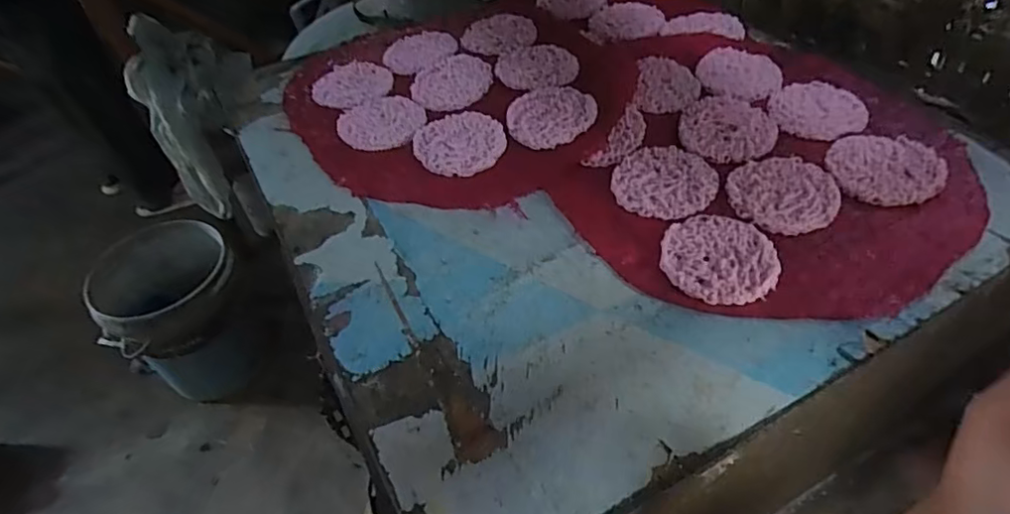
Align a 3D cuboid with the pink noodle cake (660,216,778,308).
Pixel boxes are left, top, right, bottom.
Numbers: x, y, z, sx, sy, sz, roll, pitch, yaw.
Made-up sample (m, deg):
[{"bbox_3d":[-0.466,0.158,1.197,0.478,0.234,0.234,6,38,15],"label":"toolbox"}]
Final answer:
[{"bbox_3d":[0.148,0.001,0.421,0.075,0.008,0.077,-3,49,3],"label":"pink noodle cake"}]

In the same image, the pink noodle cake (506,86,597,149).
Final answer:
[{"bbox_3d":[0.042,-0.127,0.542,0.077,0.013,0.077,1,49,7],"label":"pink noodle cake"}]

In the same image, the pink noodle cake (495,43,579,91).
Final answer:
[{"bbox_3d":[0.032,-0.189,0.600,0.077,0.008,0.085,0,49,6],"label":"pink noodle cake"}]

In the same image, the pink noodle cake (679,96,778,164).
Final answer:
[{"bbox_3d":[0.189,-0.110,0.516,0.076,0.005,0.081,-3,49,3],"label":"pink noodle cake"}]

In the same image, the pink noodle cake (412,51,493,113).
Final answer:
[{"bbox_3d":[-0.054,-0.174,0.597,0.079,0.007,0.079,-3,49,3],"label":"pink noodle cake"}]

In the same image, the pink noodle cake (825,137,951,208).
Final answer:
[{"bbox_3d":[0.292,-0.069,0.466,0.078,0.007,0.077,-3,49,3],"label":"pink noodle cake"}]

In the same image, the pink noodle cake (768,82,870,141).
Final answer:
[{"bbox_3d":[0.270,-0.127,0.524,0.075,0.004,0.077,11,51,15],"label":"pink noodle cake"}]

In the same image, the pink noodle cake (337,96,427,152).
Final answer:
[{"bbox_3d":[-0.114,-0.126,0.565,0.078,0.004,0.078,-3,49,3],"label":"pink noodle cake"}]

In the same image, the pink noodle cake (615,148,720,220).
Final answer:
[{"bbox_3d":[0.127,-0.061,0.480,0.077,0.008,0.081,-3,49,3],"label":"pink noodle cake"}]

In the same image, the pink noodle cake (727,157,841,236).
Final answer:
[{"bbox_3d":[0.210,-0.050,0.459,0.076,0.007,0.080,8,50,13],"label":"pink noodle cake"}]

